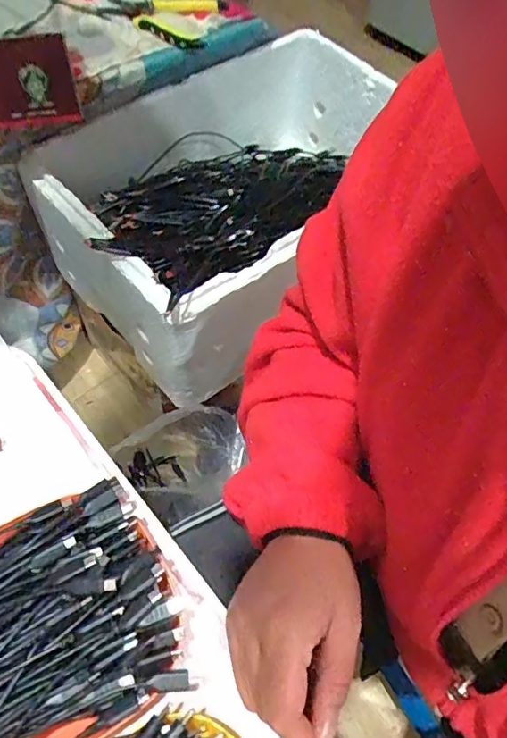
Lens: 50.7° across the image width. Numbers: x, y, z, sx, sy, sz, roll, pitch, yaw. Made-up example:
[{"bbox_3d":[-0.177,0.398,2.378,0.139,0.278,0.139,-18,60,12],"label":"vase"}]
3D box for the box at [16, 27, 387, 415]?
[{"bbox_3d":[-0.002,-0.247,0.792,0.538,0.208,0.331,-36,67,-24],"label":"box"}]

